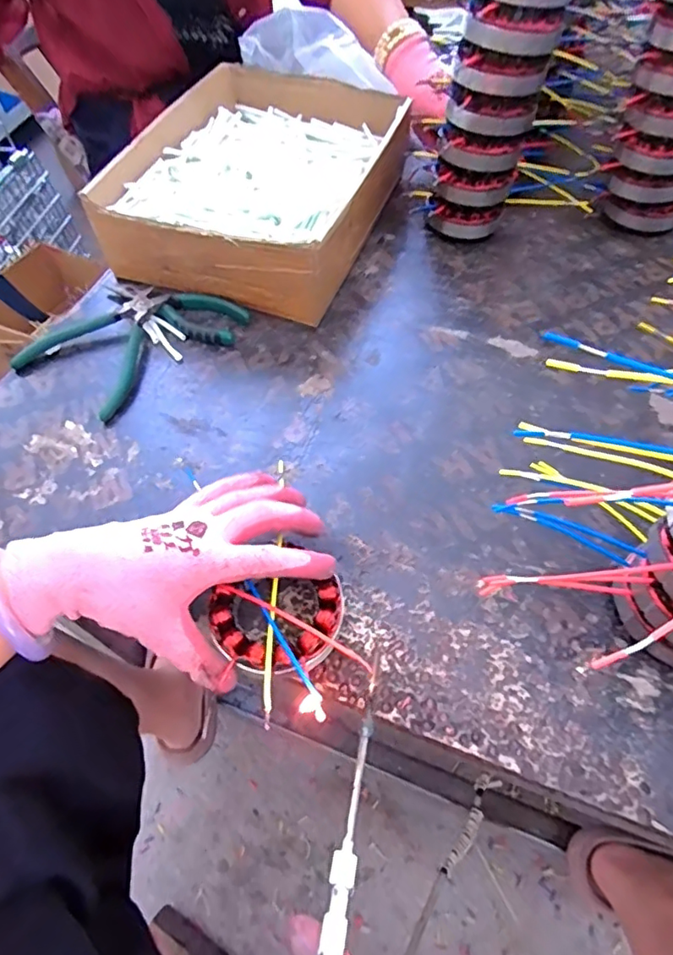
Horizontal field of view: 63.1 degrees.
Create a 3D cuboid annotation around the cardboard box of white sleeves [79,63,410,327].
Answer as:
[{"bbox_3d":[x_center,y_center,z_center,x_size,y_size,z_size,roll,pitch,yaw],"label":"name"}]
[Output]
[{"bbox_3d":[-0.069,-0.329,0.609,0.244,0.097,0.343,15,58,12],"label":"cardboard box of white sleeves"}]

